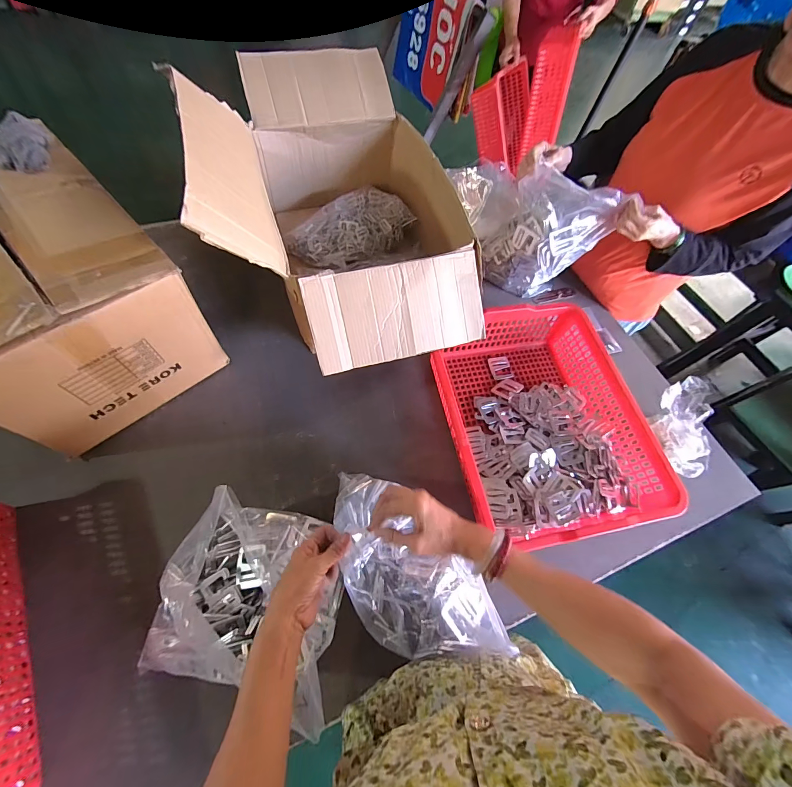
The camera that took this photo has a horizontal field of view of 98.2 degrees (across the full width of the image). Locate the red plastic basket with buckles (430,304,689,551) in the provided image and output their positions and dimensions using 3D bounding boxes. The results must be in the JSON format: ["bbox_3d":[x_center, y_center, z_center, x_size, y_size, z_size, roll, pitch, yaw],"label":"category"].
[{"bbox_3d":[0.286,0.048,0.720,0.365,0.133,0.469,-9,64,-8],"label":"red plastic basket with buckles"}]

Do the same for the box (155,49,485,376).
[{"bbox_3d":[-0.127,-0.443,0.792,0.497,0.366,0.790,-13,65,-10],"label":"box"}]

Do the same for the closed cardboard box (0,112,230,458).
[{"bbox_3d":[-0.663,-0.221,0.668,0.339,0.308,0.529,-39,72,-20],"label":"closed cardboard box"}]

